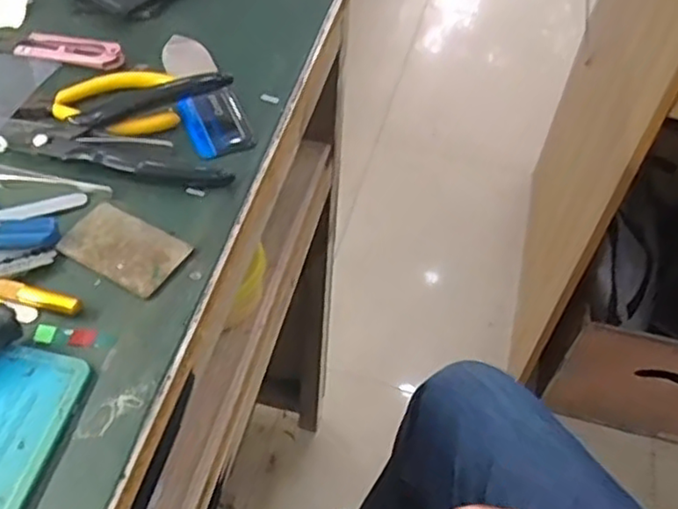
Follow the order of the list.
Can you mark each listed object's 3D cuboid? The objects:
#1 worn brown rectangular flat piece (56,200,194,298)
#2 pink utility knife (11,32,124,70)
[{"bbox_3d":[-0.107,-0.005,0.340,0.059,0.004,0.037,26,54,17],"label":"worn brown rectangular flat piece"},{"bbox_3d":[-0.174,-0.134,0.440,0.071,0.008,0.023,13,51,6],"label":"pink utility knife"}]

